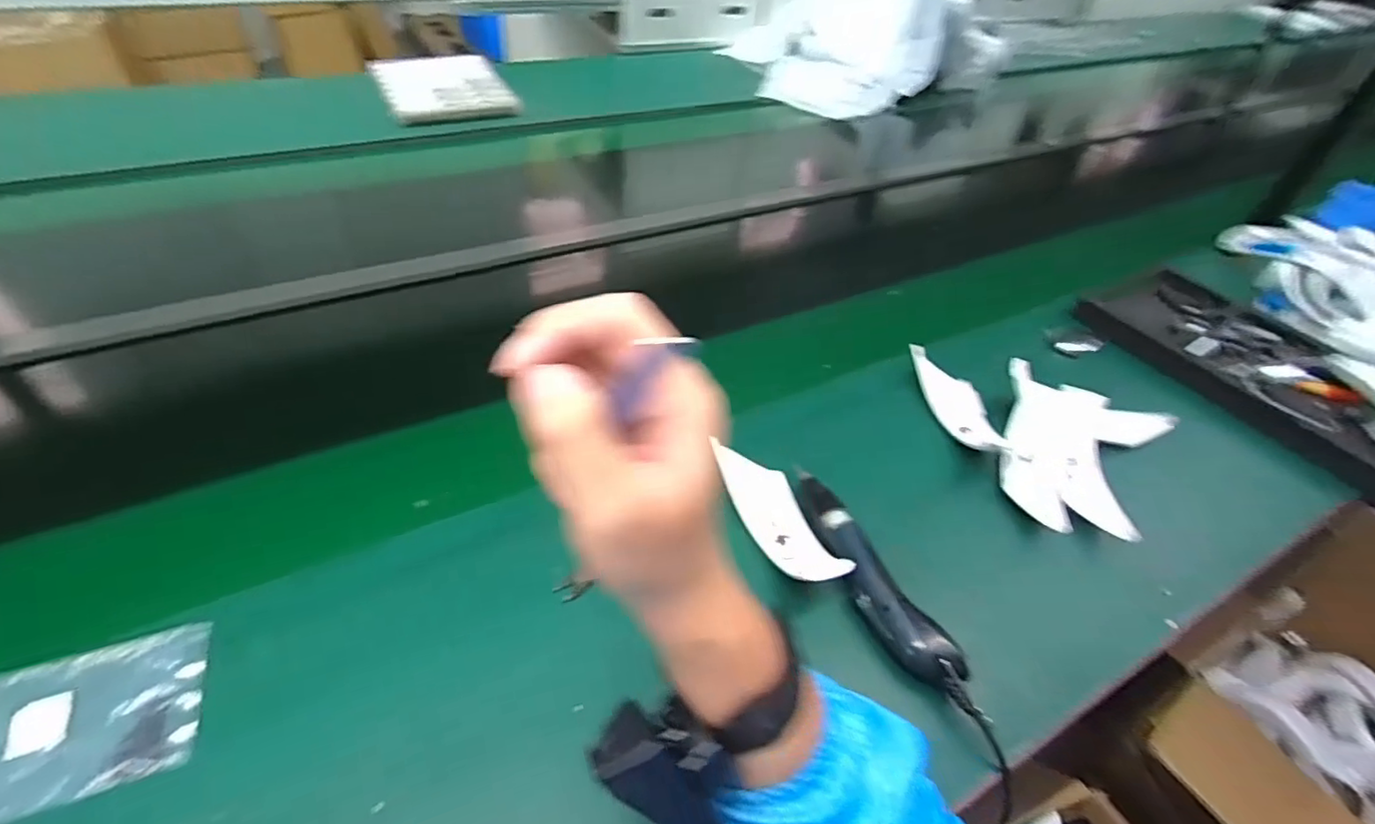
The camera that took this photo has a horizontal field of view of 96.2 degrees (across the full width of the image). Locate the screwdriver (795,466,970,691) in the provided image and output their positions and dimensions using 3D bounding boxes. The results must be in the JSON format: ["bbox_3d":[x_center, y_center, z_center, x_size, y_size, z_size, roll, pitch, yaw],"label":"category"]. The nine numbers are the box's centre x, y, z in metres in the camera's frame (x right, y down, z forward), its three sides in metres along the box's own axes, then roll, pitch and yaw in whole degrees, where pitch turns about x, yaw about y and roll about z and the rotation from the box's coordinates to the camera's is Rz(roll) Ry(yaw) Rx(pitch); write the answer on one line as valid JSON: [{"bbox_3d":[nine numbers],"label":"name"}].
[{"bbox_3d":[0.152,0.136,0.532,0.039,0.031,0.212,-16,49,-21],"label":"screwdriver"}]

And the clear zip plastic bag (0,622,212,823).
[{"bbox_3d":[-0.415,0.209,0.414,0.153,0.009,0.104,-14,52,-19],"label":"clear zip plastic bag"}]

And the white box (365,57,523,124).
[{"bbox_3d":[-0.522,-0.694,1.318,0.247,0.037,0.312,-16,49,-21],"label":"white box"}]

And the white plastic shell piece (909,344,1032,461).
[{"bbox_3d":[0.310,-0.006,0.716,0.065,0.035,0.176,-16,49,-21],"label":"white plastic shell piece"}]

